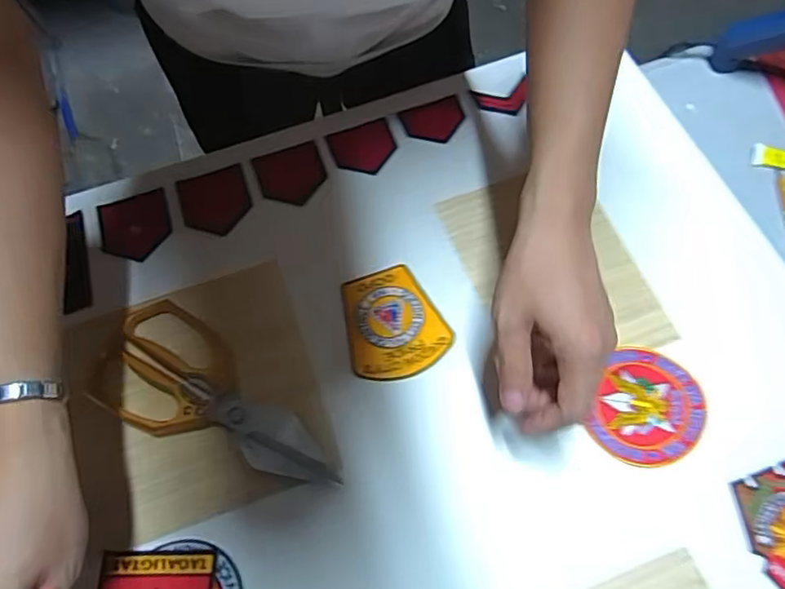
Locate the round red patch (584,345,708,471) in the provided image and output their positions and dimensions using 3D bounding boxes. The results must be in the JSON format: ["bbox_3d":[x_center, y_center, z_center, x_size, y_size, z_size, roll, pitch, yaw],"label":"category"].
[{"bbox_3d":[0.198,0.089,0.447,0.076,0.009,0.089,25,70,17],"label":"round red patch"}]

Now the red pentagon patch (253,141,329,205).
[{"bbox_3d":[-0.098,-0.115,0.557,0.063,0.004,0.065,-20,66,-6],"label":"red pentagon patch"}]

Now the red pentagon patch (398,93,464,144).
[{"bbox_3d":[0.041,-0.172,0.577,0.060,0.005,0.052,-14,65,-4],"label":"red pentagon patch"}]

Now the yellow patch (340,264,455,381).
[{"bbox_3d":[-0.001,0.023,0.490,0.081,0.005,0.094,-18,66,-6],"label":"yellow patch"}]

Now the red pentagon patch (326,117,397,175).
[{"bbox_3d":[-0.029,-0.143,0.569,0.062,0.005,0.062,-16,65,-5],"label":"red pentagon patch"}]

